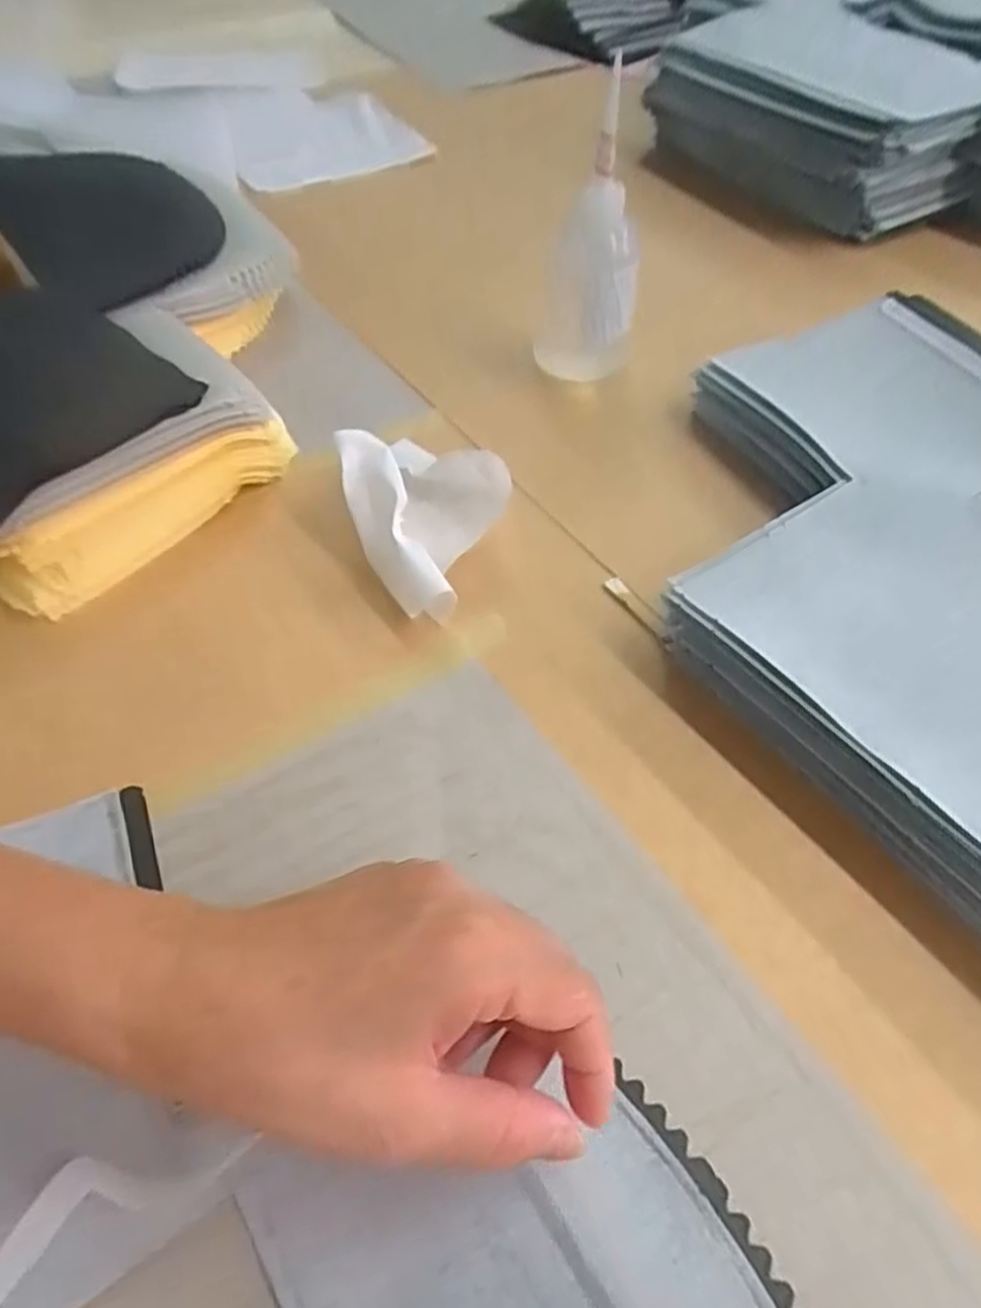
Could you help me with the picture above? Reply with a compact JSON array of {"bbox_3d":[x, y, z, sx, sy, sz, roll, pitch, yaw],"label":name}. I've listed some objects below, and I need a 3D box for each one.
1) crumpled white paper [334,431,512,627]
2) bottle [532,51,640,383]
[{"bbox_3d":[-0.035,-0.086,0.418,0.083,0.052,0.135,-15,54,-15],"label":"crumpled white paper"},{"bbox_3d":[0.065,-0.260,0.499,0.053,0.150,0.055,-14,54,-15],"label":"bottle"}]

